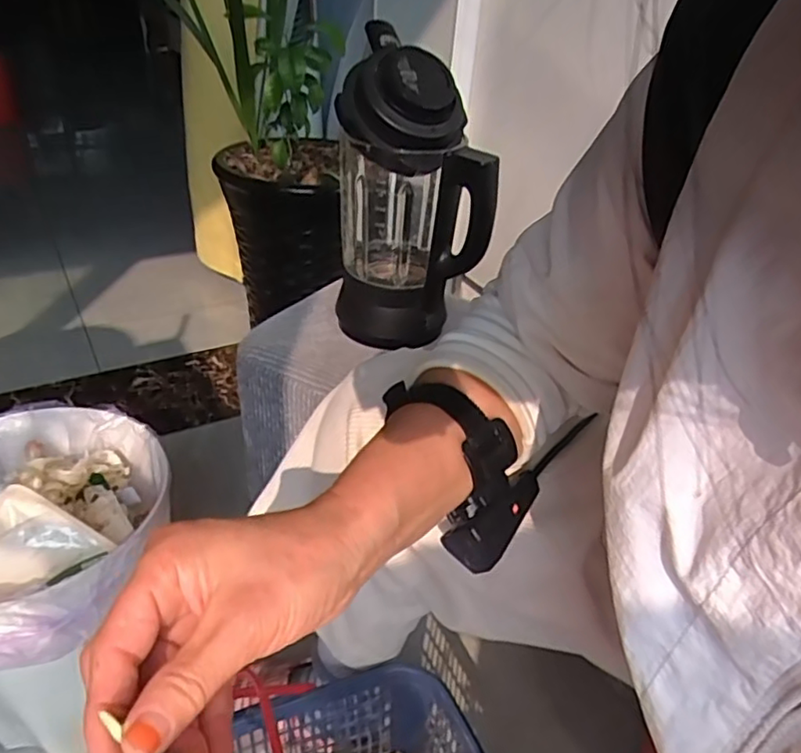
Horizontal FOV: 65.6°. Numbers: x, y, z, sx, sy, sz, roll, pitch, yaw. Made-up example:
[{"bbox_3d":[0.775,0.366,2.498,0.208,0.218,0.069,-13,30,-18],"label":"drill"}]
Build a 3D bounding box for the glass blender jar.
[{"bbox_3d":[0.015,-0.212,0.772,0.177,0.334,0.152,4,33,-1],"label":"glass blender jar"}]

